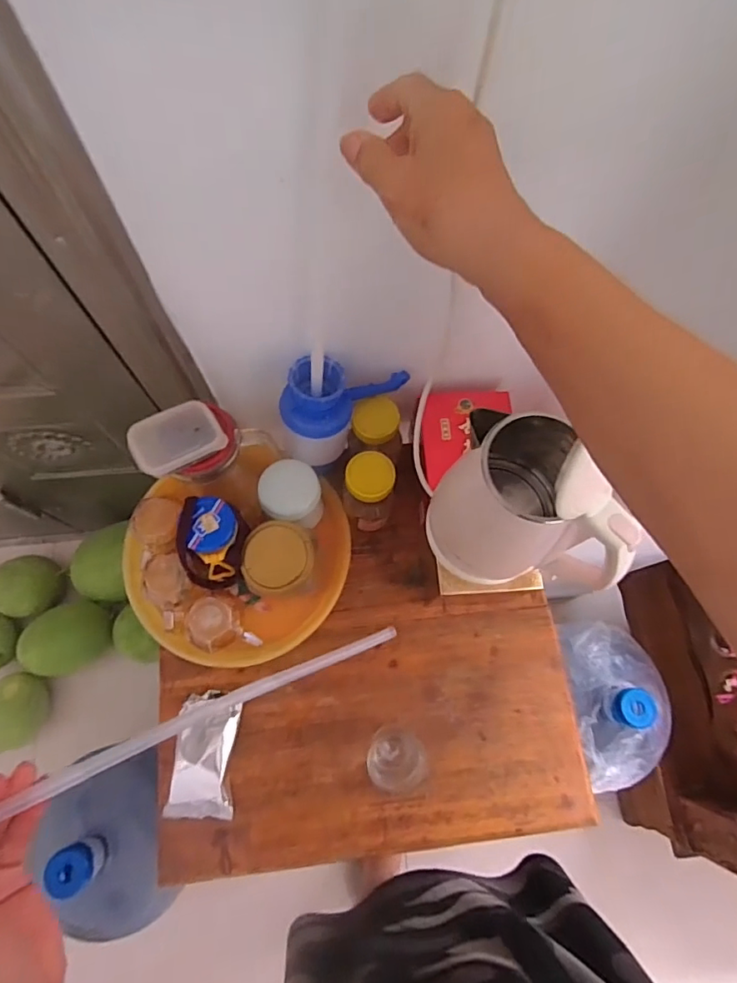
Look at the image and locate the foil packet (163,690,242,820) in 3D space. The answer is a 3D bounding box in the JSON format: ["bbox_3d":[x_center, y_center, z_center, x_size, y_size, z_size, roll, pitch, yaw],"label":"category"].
[{"bbox_3d":[-0.213,0.346,0.667,0.080,0.039,0.141,1,72,-2],"label":"foil packet"}]

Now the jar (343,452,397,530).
[{"bbox_3d":[0.002,0.003,0.718,0.070,0.128,0.070,1,72,-2],"label":"jar"}]

